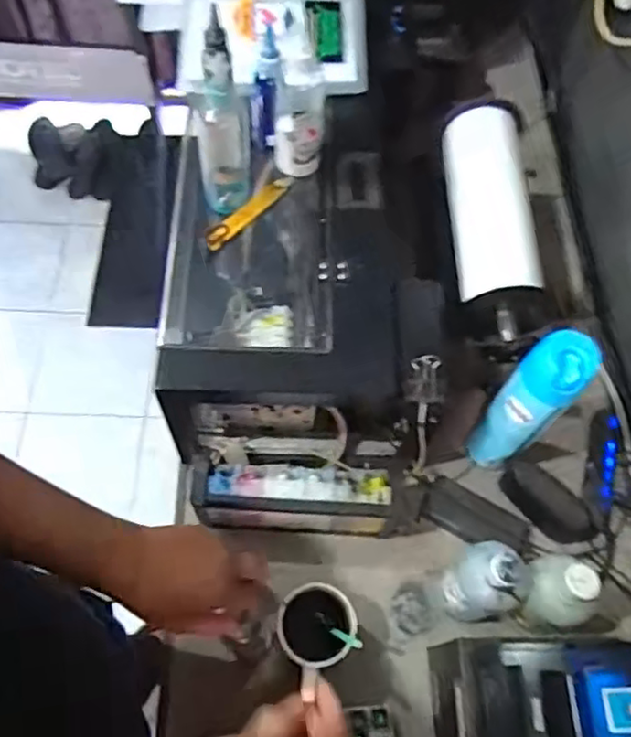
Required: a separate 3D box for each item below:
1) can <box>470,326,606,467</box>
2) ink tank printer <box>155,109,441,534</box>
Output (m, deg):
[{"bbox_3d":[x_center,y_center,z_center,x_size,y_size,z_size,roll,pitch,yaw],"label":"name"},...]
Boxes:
[{"bbox_3d":[0.234,0.052,0.756,0.061,0.287,0.059,1,64,-3],"label":"can"},{"bbox_3d":[-0.021,-0.066,0.814,0.320,0.231,0.482,3,64,-2],"label":"ink tank printer"}]

